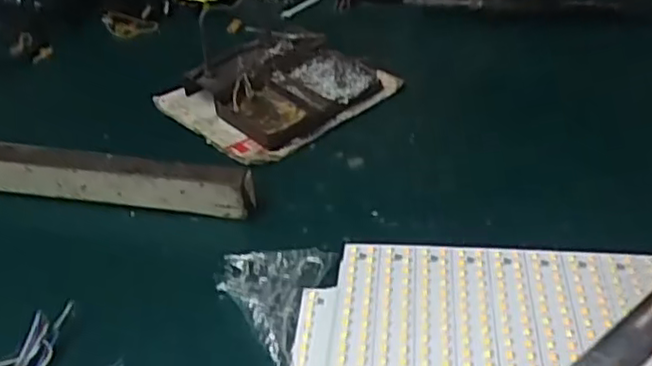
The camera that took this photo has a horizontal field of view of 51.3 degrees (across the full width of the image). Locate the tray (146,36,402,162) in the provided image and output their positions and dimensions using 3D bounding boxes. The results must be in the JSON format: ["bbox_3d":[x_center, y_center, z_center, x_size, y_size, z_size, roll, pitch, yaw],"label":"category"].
[{"bbox_3d":[-0.034,-0.075,0.514,0.150,0.028,0.120,-30,47,-31],"label":"tray"}]

